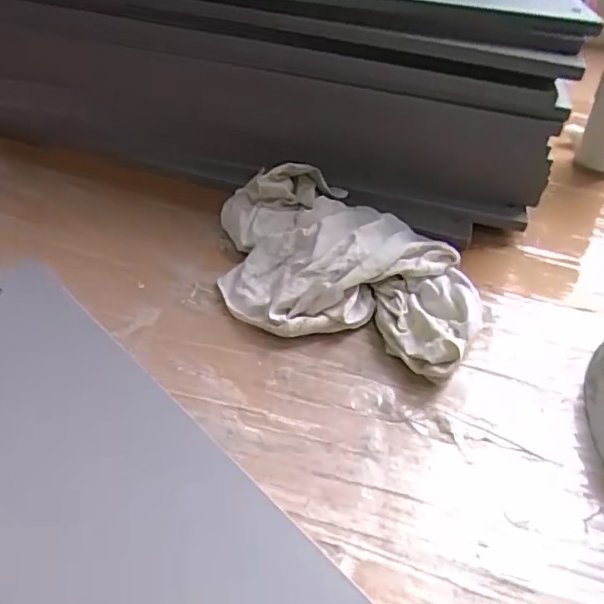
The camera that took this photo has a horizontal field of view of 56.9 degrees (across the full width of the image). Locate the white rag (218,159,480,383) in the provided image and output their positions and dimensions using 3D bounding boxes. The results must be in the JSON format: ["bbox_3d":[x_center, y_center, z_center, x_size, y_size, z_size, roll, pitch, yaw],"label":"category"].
[{"bbox_3d":[0.032,-0.037,0.463,0.236,0.048,0.174,18,44,10],"label":"white rag"}]

